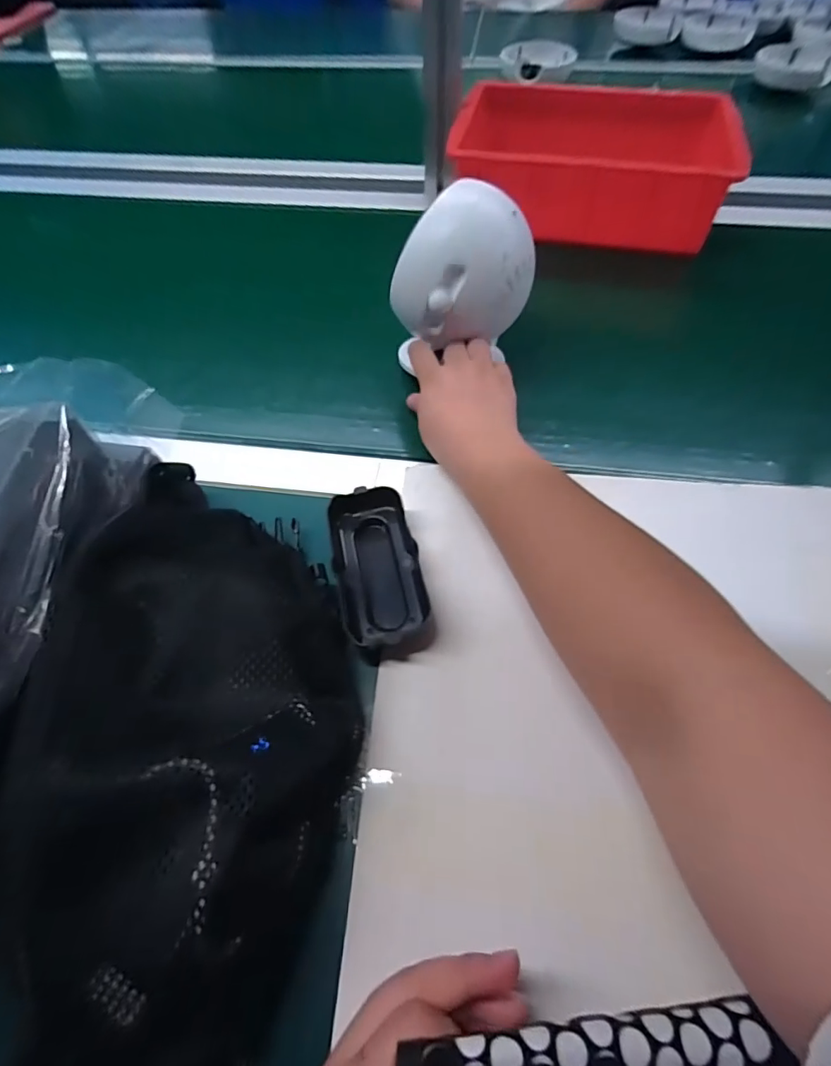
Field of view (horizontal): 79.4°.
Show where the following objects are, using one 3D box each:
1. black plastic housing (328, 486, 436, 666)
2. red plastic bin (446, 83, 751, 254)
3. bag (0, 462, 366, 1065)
[{"bbox_3d":[-0.025,0.021,0.325,0.054,0.021,0.115,-12,57,-7],"label":"black plastic housing"},{"bbox_3d":[0.188,-0.409,0.559,0.276,0.092,0.160,9,57,7],"label":"red plastic bin"},{"bbox_3d":[-0.099,0.105,0.238,0.134,0.077,0.288,-3,57,-1],"label":"bag"}]

